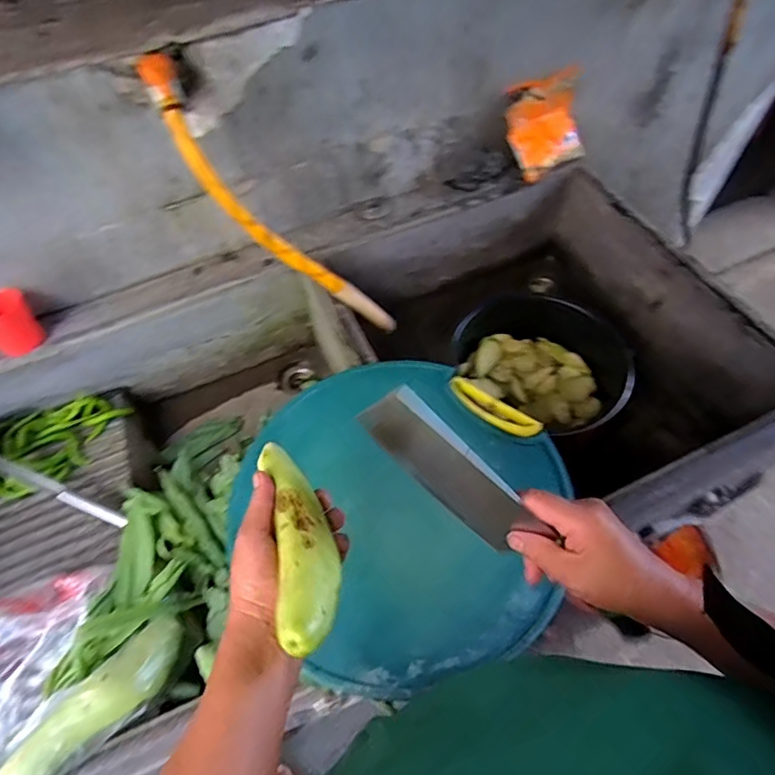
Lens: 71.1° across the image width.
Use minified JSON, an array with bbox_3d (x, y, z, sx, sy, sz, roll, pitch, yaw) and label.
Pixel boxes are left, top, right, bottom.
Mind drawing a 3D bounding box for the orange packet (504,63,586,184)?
[{"bbox_3d":[0.260,-0.422,0.871,0.124,0.137,0.034,-20,25,2],"label":"orange packet"}]

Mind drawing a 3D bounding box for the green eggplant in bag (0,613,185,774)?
[{"bbox_3d":[-0.277,0.308,0.491,0.056,0.057,0.226,32,50,19],"label":"green eggplant in bag"}]

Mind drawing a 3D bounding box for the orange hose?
[{"bbox_3d":[-0.126,-0.201,0.680,0.033,0.439,0.074,-10,51,39],"label":"orange hose"}]

